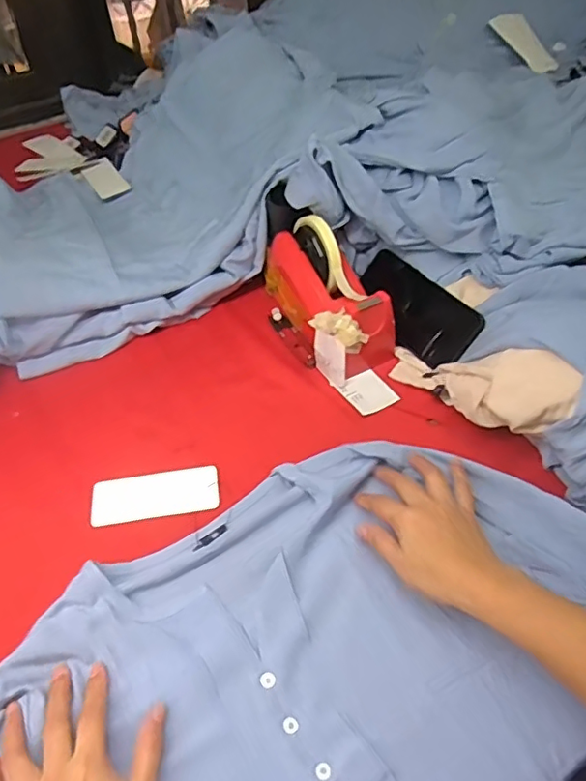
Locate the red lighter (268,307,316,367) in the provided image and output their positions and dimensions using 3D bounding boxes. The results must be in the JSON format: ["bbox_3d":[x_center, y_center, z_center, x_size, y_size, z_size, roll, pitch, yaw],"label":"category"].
[{"bbox_3d":[-0.002,-0.065,0.683,0.023,0.007,0.109,-23,51,-17],"label":"red lighter"}]

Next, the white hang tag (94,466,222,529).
[{"bbox_3d":[-0.135,0.103,0.552,0.123,0.005,0.050,-9,50,-1],"label":"white hang tag"}]

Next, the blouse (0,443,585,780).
[{"bbox_3d":[0.010,0.223,0.431,0.564,0.043,0.319,-29,53,-22],"label":"blouse"}]

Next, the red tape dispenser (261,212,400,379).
[{"bbox_3d":[0.041,-0.119,0.658,0.076,0.125,0.188,-27,52,-21],"label":"red tape dispenser"}]

